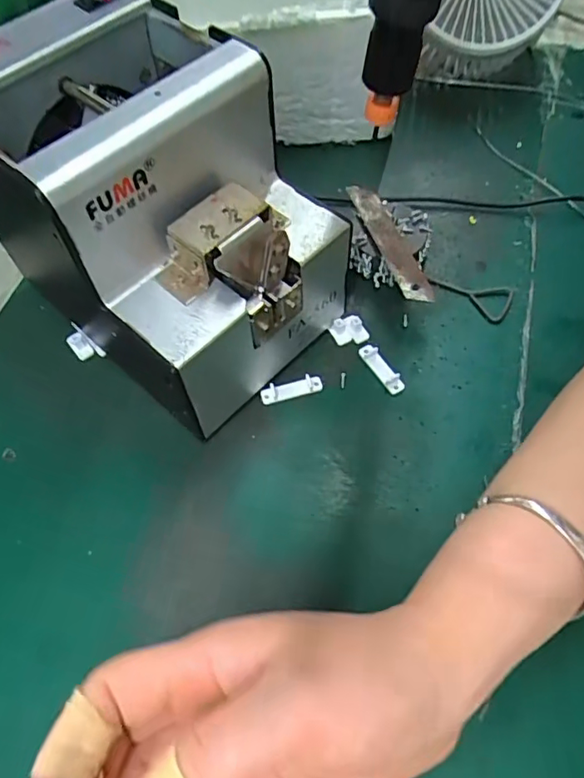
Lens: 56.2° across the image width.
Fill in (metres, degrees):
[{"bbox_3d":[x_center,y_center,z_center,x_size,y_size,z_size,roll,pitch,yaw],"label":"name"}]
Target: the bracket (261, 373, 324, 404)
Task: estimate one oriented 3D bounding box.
[{"bbox_3d":[0.000,0.000,0.328,0.038,0.007,0.011,-14,60,-8],"label":"bracket"}]

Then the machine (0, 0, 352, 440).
[{"bbox_3d":[-0.073,-0.089,0.297,0.170,0.153,0.127,38,66,20],"label":"machine"}]

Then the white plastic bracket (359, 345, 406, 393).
[{"bbox_3d":[0.054,-0.013,0.332,0.009,0.007,0.037,-30,63,-16],"label":"white plastic bracket"}]

